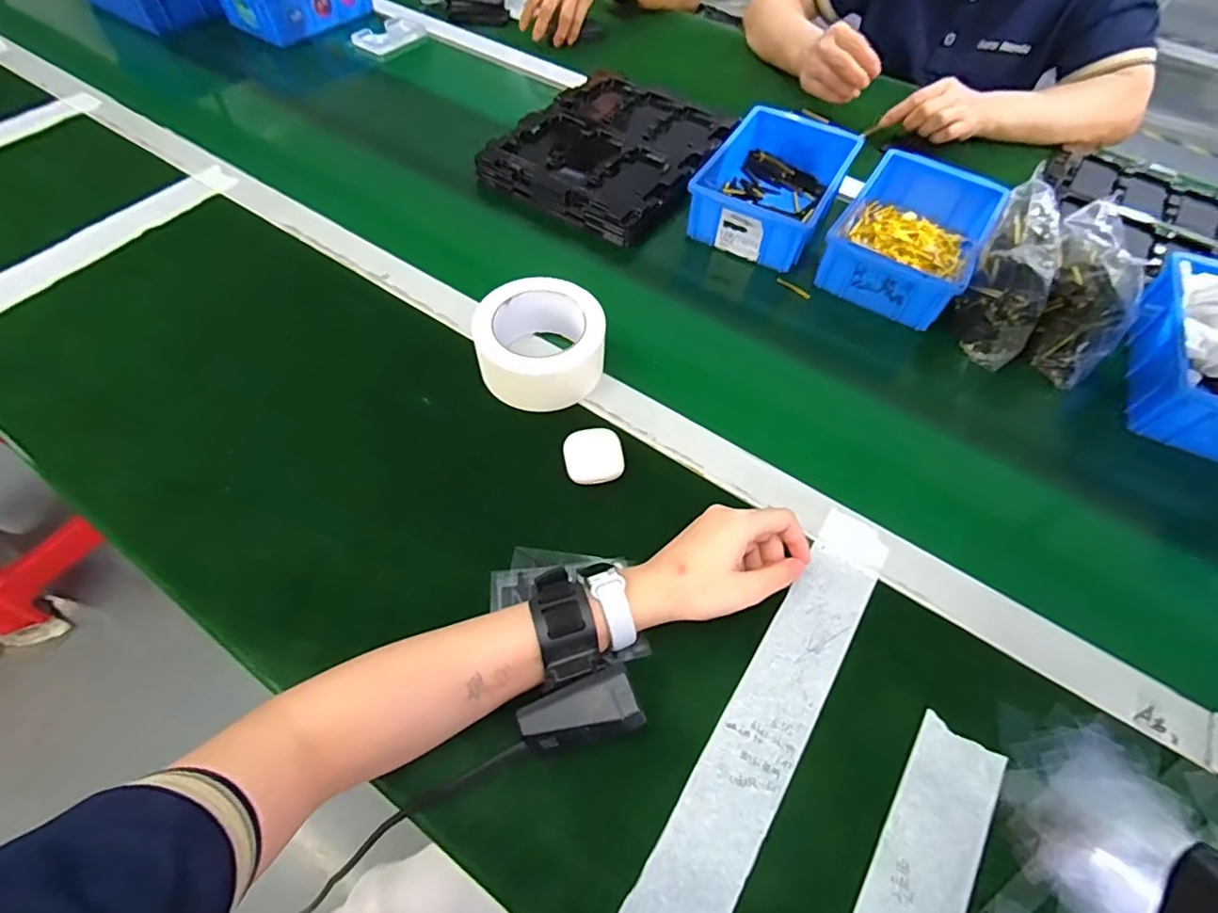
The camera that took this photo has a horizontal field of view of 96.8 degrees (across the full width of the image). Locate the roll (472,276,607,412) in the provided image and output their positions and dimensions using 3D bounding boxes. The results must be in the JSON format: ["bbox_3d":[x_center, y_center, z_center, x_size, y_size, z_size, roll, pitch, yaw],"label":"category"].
[{"bbox_3d":[-0.058,-0.100,0.476,0.110,0.056,0.105,1,59,-2],"label":"roll"}]

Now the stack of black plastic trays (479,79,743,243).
[{"bbox_3d":[0.008,-0.387,0.676,0.228,0.039,0.274,32,62,15],"label":"stack of black plastic trays"}]

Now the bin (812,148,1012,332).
[{"bbox_3d":[0.326,-0.243,0.587,0.132,0.056,0.211,30,62,14],"label":"bin"}]

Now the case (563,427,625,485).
[{"bbox_3d":[-0.013,0.001,0.440,0.045,0.020,0.043,-8,60,-8],"label":"case"}]

